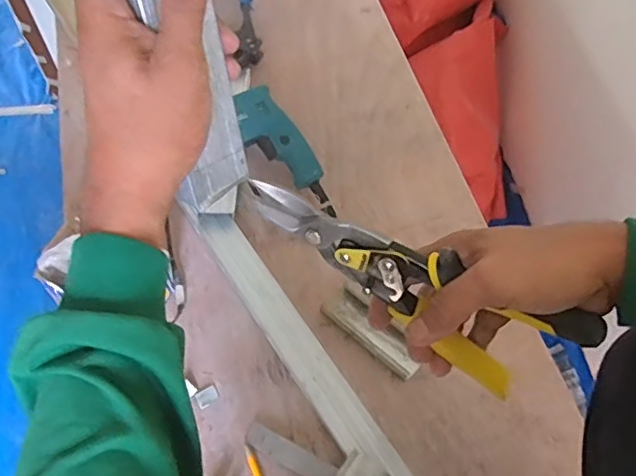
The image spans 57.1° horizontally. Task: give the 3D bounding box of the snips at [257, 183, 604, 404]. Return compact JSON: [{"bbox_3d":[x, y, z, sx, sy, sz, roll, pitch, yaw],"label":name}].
[{"bbox_3d":[0.059,0.027,0.393,0.230,0.100,0.027,31,60,-3],"label":"snips"}]

